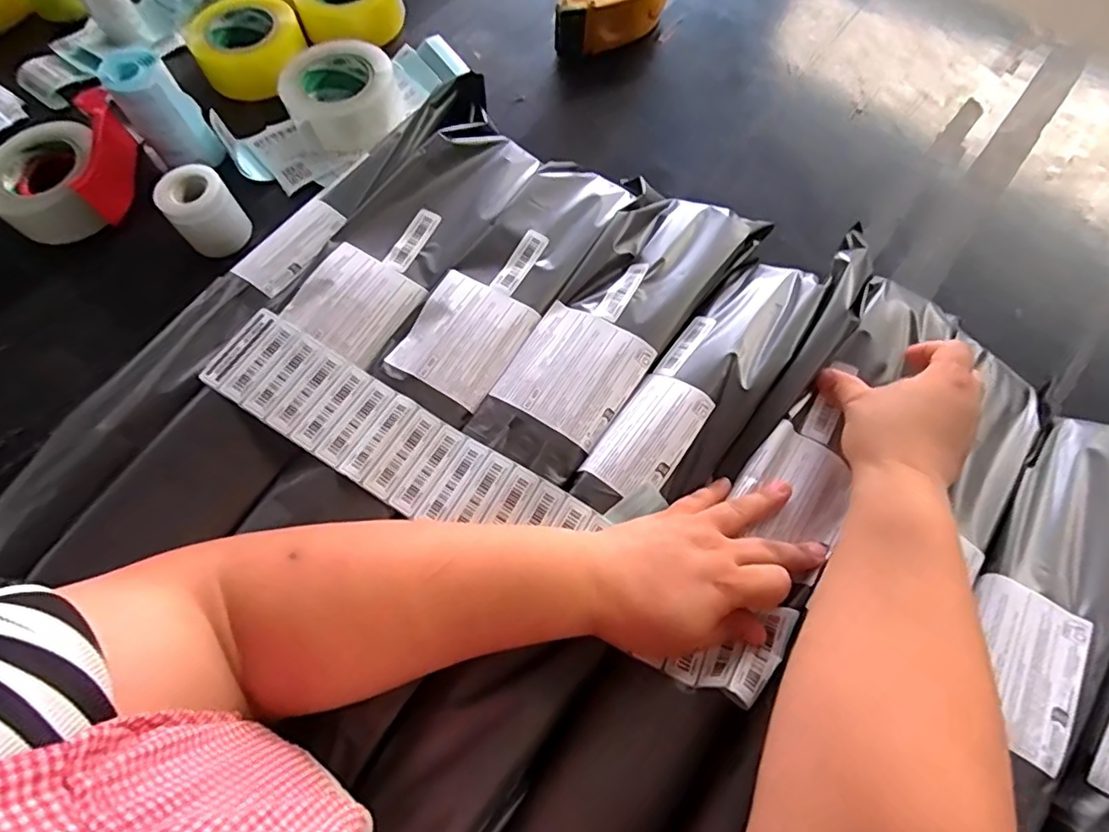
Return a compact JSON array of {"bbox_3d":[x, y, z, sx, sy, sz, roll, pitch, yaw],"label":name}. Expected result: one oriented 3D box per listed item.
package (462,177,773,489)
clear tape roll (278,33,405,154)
[{"bbox_3d":[0.055,-0.081,0.478,0.108,0.025,0.298,31,69,13],"label":"package"},{"bbox_3d":[-0.238,-0.360,0.657,0.119,0.058,0.115,0,66,0],"label":"clear tape roll"}]

